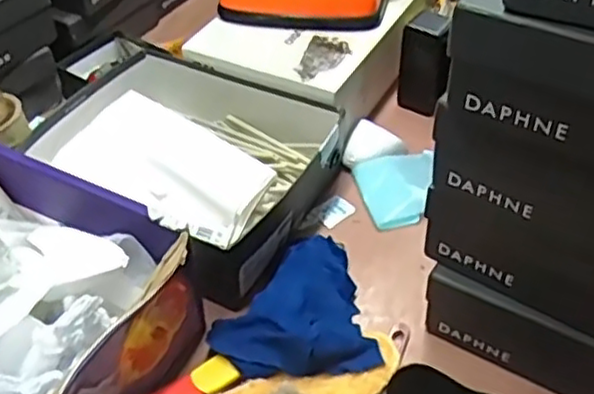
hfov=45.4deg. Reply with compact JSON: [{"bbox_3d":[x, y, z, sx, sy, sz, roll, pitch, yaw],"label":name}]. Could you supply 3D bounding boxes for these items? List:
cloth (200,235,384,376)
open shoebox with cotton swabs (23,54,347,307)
[{"bbox_3d":[-0.013,0.112,0.733,0.161,0.041,0.168,-10,46,-8],"label":"cloth"},{"bbox_3d":[-0.141,-0.040,0.866,0.337,0.098,0.241,21,49,21],"label":"open shoebox with cotton swabs"}]

